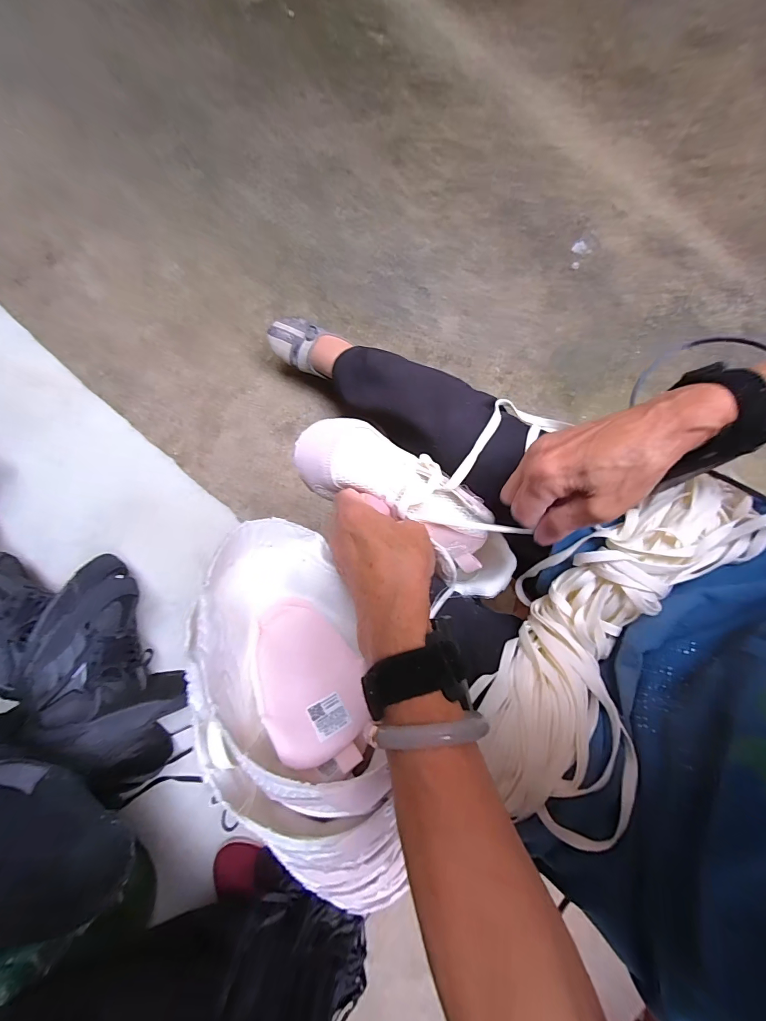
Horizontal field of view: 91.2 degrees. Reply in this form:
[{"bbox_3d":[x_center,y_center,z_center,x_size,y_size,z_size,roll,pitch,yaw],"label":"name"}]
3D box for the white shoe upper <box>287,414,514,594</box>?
[{"bbox_3d":[0.033,-0.002,0.323,0.227,0.068,0.075,35,81,-11],"label":"white shoe upper"}]

